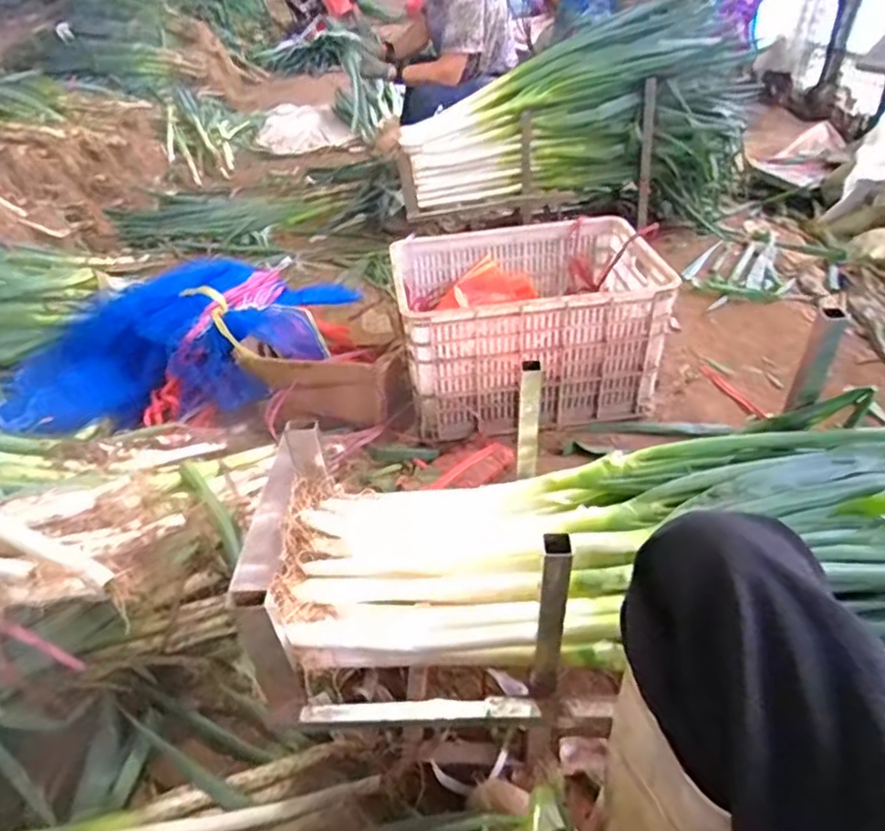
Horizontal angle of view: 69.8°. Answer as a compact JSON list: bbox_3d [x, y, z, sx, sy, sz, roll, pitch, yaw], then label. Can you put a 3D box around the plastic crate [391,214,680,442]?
[{"bbox_3d":[0.185,-0.219,1.504,0.548,0.342,0.437,-10,39,-4],"label":"plastic crate"}]

